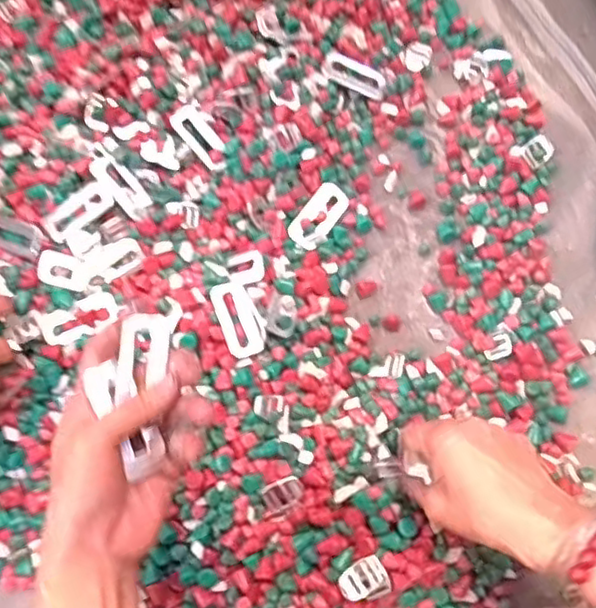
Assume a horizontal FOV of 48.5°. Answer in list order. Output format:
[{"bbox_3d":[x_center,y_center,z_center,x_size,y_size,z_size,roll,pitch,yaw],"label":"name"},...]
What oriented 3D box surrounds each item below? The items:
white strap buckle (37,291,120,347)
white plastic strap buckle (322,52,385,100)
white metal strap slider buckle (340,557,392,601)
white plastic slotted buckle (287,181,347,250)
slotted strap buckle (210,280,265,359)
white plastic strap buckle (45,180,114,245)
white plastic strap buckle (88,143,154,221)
[{"bbox_3d":[-0.173,0.011,0.523,0.058,0.012,0.028,-26,77,-7],"label":"white strap buckle"},{"bbox_3d":[0.049,-0.202,0.582,0.058,0.006,0.027,17,85,-17],"label":"white plastic strap buckle"},{"bbox_3d":[0.047,0.196,0.469,0.033,0.008,0.026,-26,77,-7],"label":"white metal strap slider buckle"},{"bbox_3d":[0.018,-0.075,0.558,0.031,0.009,0.059,36,78,9],"label":"white plastic slotted buckle"},{"bbox_3d":[-0.048,0.012,0.521,0.027,0.013,0.060,-24,77,-6],"label":"slotted strap buckle"},{"bbox_3d":[-0.178,-0.077,0.535,0.058,0.004,0.028,-40,79,-10],"label":"white plastic strap buckle"},{"bbox_3d":[-0.150,-0.104,0.552,0.066,0.006,0.028,51,61,-12],"label":"white plastic strap buckle"}]

